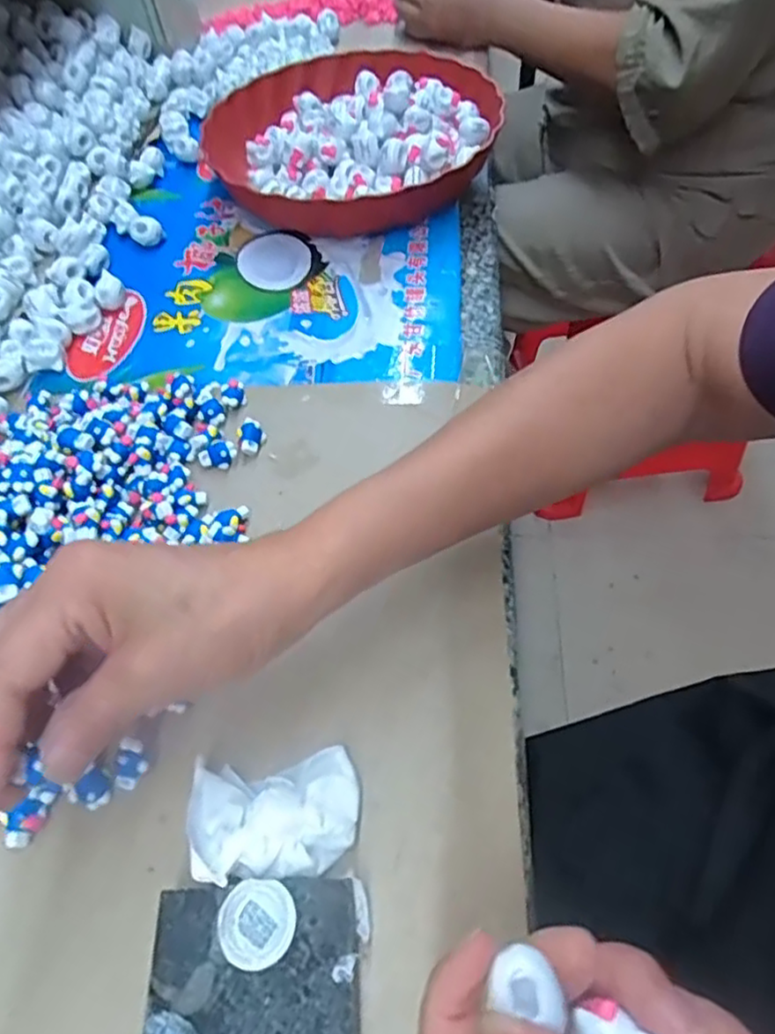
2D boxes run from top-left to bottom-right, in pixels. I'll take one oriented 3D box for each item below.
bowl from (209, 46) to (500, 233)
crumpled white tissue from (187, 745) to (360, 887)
[{"bbox_3d":[-0.028,-0.321,0.561,0.234,0.052,0.244,-1,56,4],"label":"bowl"},{"bbox_3d":[-0.045,0.122,0.269,0.066,0.030,0.045,-9,55,-1],"label":"crumpled white tissue"}]

